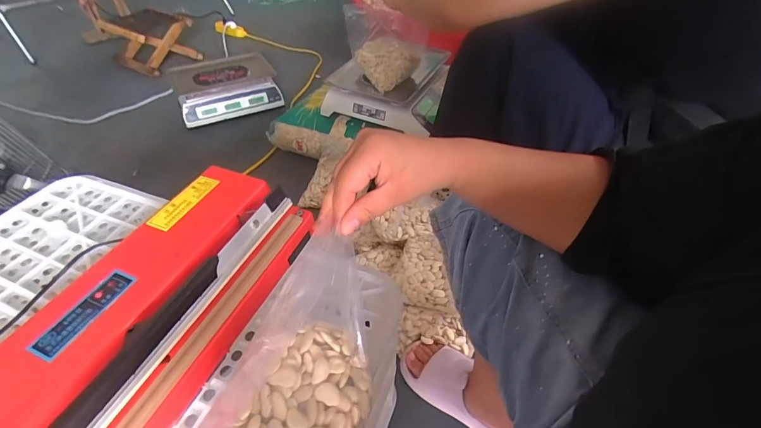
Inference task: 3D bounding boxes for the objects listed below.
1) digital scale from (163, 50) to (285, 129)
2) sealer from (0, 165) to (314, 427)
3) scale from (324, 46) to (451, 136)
[{"bbox_3d":[-0.564,-0.470,1.380,0.341,0.100,0.308,-20,49,-20],"label":"digital scale"},{"bbox_3d":[-0.223,0.115,0.344,0.161,0.077,0.416,15,47,14],"label":"sealer"},{"bbox_3d":[0.021,-0.372,1.058,0.305,0.118,0.305,13,46,12],"label":"scale"}]

